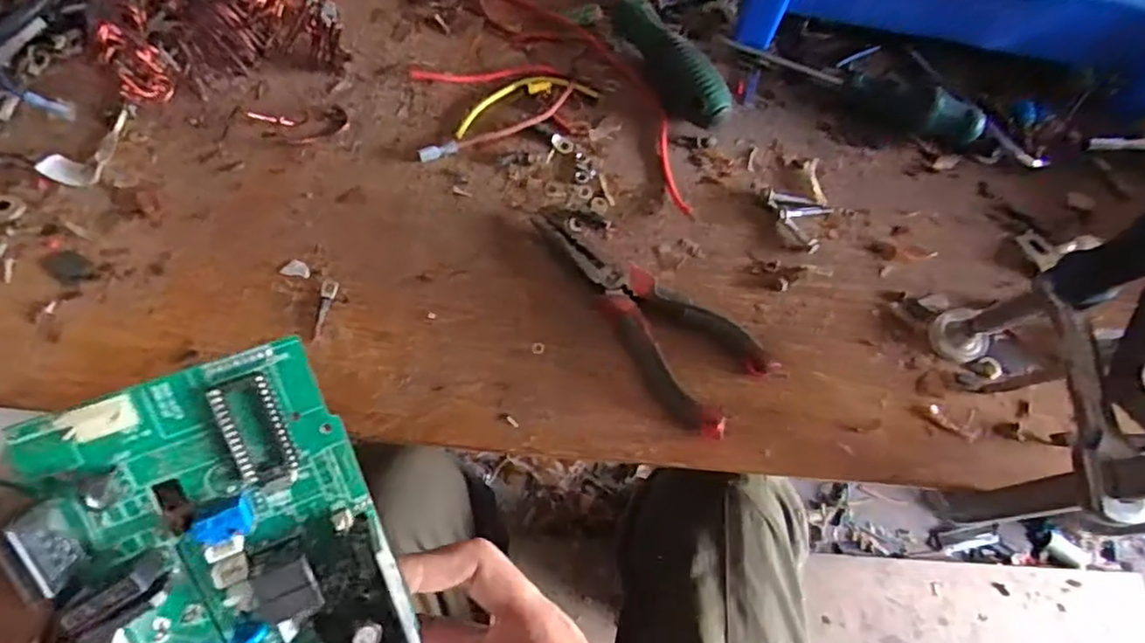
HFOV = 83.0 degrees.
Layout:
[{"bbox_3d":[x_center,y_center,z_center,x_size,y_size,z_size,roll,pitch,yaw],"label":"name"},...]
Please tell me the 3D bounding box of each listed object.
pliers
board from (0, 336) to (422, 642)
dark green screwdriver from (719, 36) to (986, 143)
[{"bbox_3d":[0.031,0.002,0.349,0.152,0.013,0.059,34,70,10],"label":"pliers"},{"bbox_3d":[-0.110,0.088,0.217,0.090,0.027,0.143,-23,108,-17],"label":"board"},{"bbox_3d":[0.175,-0.149,0.411,0.165,0.027,0.026,24,69,7],"label":"dark green screwdriver"}]

